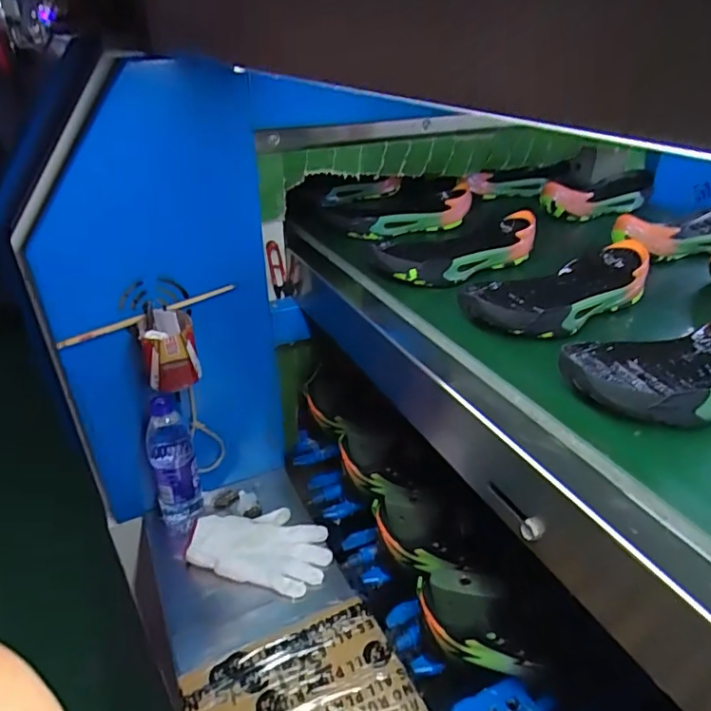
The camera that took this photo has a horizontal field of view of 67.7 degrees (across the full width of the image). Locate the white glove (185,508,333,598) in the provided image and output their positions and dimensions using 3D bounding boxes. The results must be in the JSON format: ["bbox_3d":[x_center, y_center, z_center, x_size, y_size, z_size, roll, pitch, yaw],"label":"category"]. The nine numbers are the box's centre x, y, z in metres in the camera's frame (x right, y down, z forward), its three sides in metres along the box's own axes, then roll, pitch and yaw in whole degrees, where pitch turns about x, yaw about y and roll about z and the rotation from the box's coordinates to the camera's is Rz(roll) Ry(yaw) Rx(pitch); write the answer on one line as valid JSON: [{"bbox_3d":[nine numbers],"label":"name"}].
[{"bbox_3d":[-0.130,0.270,0.774,0.189,0.055,0.128,6,34,13],"label":"white glove"}]

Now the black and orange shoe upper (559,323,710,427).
[{"bbox_3d":[0.303,0.003,0.472,0.257,0.037,0.108,-12,34,-14],"label":"black and orange shoe upper"}]

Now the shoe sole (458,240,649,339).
[{"bbox_3d":[0.231,-0.080,0.605,0.251,0.034,0.112,-22,38,-28],"label":"shoe sole"}]

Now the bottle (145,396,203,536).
[{"bbox_3d":[-0.267,0.166,0.780,0.069,0.220,0.054,-18,36,-24],"label":"bottle"}]

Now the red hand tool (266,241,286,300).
[{"bbox_3d":[-0.117,-0.127,0.794,0.024,0.093,0.008,-19,37,-24],"label":"red hand tool"}]

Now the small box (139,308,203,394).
[{"bbox_3d":[-0.244,-0.007,0.697,0.065,0.091,0.066,-14,35,-18],"label":"small box"}]

